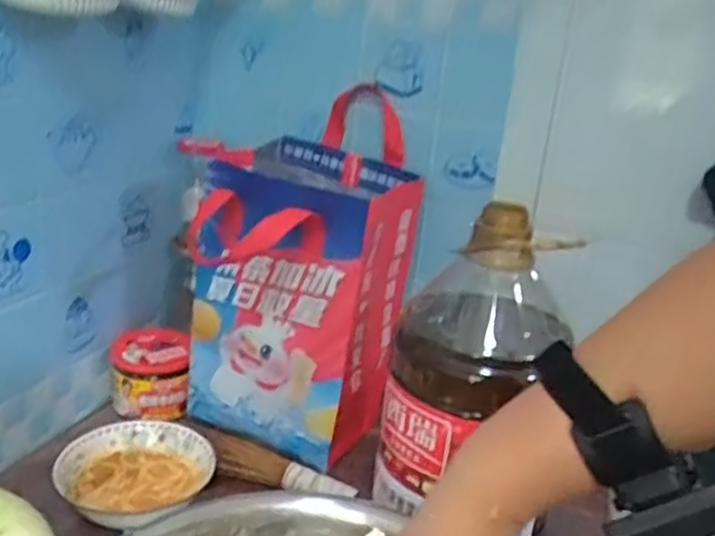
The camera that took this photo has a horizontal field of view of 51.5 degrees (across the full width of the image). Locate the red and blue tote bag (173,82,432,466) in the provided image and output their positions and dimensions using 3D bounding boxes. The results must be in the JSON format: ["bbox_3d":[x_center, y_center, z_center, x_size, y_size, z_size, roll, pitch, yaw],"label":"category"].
[{"bbox_3d":[-0.054,0.008,0.746,0.182,0.317,0.162,17,22,29],"label":"red and blue tote bag"}]

